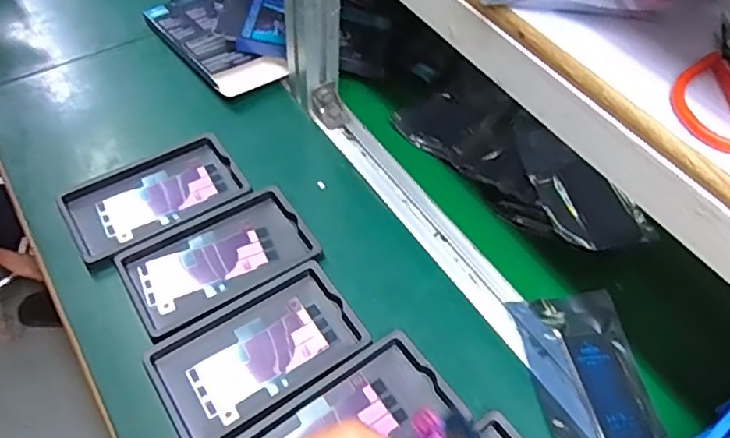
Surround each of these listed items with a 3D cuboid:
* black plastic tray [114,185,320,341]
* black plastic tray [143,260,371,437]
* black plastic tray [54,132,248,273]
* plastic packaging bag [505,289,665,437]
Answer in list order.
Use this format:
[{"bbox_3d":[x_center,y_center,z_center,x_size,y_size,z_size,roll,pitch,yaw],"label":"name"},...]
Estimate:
[{"bbox_3d":[-0.128,0.033,0.522,0.159,0.013,0.098,-26,60,-23],"label":"black plastic tray"},{"bbox_3d":[-0.084,0.106,0.471,0.157,0.013,0.094,-28,61,-24],"label":"black plastic tray"},{"bbox_3d":[-0.199,-0.023,0.558,0.156,0.015,0.092,-27,60,-23],"label":"black plastic tray"},{"bbox_3d":[0.180,0.125,0.479,0.088,0.008,0.144,-3,54,-8],"label":"plastic packaging bag"}]

